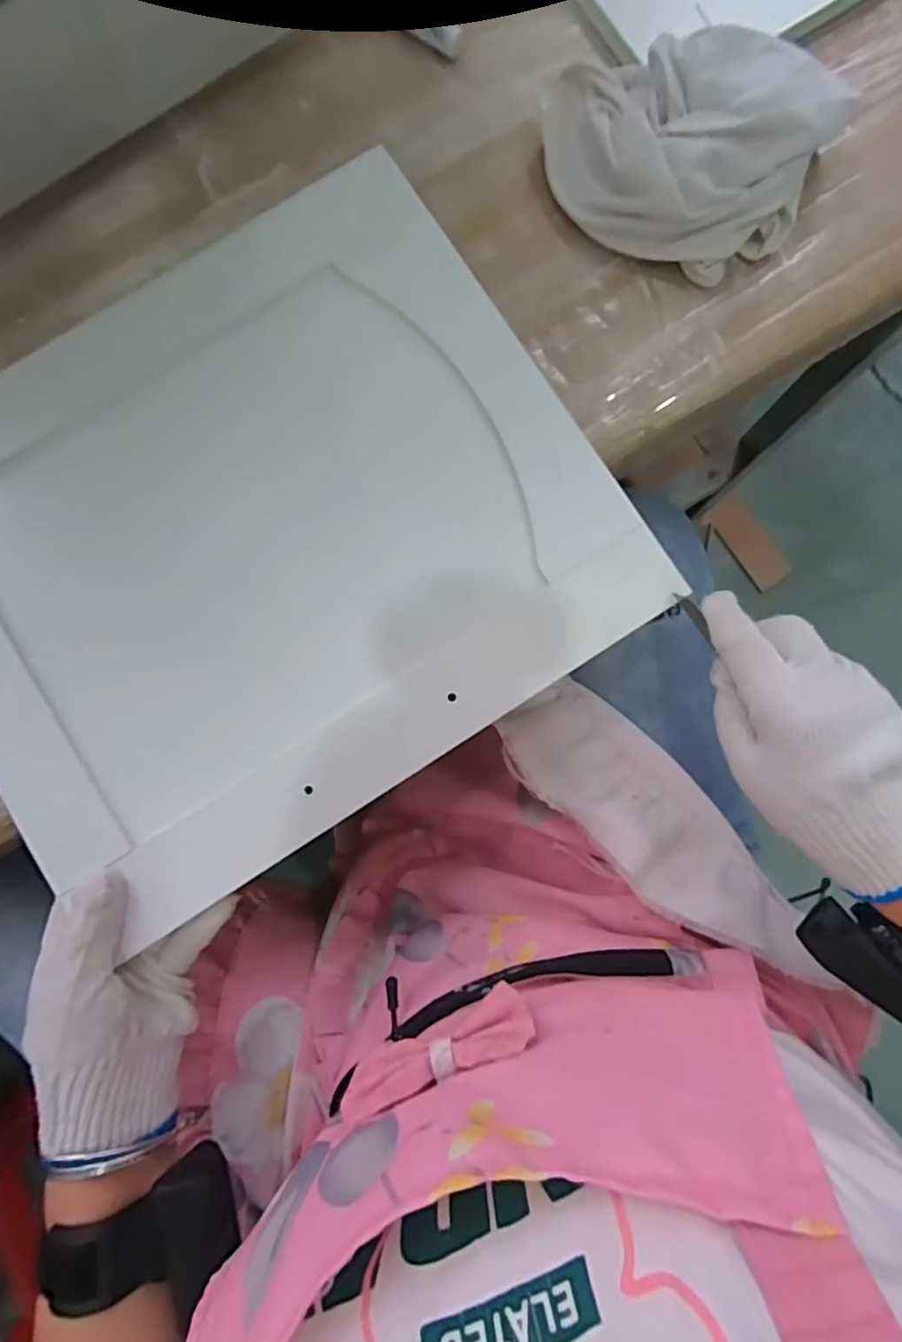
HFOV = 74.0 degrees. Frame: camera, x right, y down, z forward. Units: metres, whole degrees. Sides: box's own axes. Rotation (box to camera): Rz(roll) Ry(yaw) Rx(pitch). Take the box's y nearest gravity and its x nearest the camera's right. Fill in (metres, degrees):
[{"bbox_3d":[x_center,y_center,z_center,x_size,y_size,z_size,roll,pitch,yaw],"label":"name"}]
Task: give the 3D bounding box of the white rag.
[{"bbox_3d":[0.130,-0.302,0.345,0.162,0.051,0.103,20,86,4],"label":"white rag"}]

